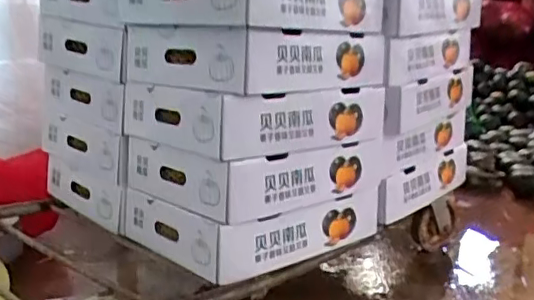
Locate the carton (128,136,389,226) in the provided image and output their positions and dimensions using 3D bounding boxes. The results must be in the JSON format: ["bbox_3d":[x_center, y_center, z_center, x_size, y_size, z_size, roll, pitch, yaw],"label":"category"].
[{"bbox_3d":[-0.012,0.014,0.952,0.355,0.088,0.266,-11,19,-42],"label":"carton"}]

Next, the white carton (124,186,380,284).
[{"bbox_3d":[-0.020,0.102,0.961,0.360,0.082,0.256,-11,19,-42],"label":"white carton"}]

